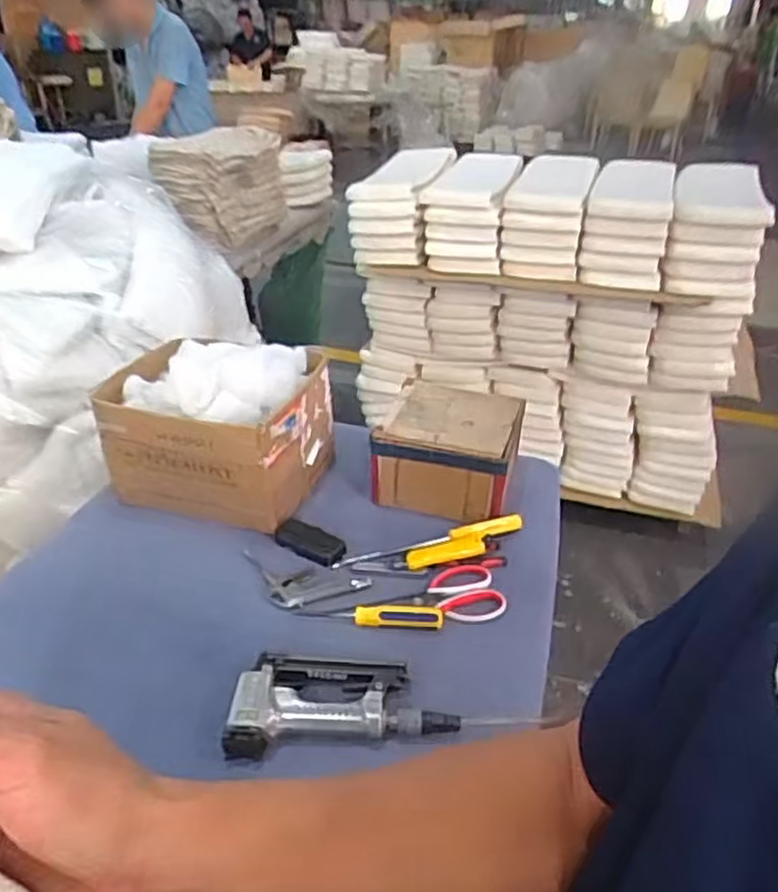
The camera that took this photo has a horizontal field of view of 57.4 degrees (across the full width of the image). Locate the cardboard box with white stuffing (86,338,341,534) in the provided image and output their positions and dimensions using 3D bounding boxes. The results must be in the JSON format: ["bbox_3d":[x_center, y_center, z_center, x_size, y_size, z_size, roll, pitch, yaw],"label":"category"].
[{"bbox_3d":[-0.279,-0.031,1.154,0.313,0.245,0.232,10,32,16],"label":"cardboard box with white stuffing"}]

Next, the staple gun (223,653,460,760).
[{"bbox_3d":[-0.056,0.284,0.816,0.244,0.038,0.129,-3,31,-5],"label":"staple gun"}]

